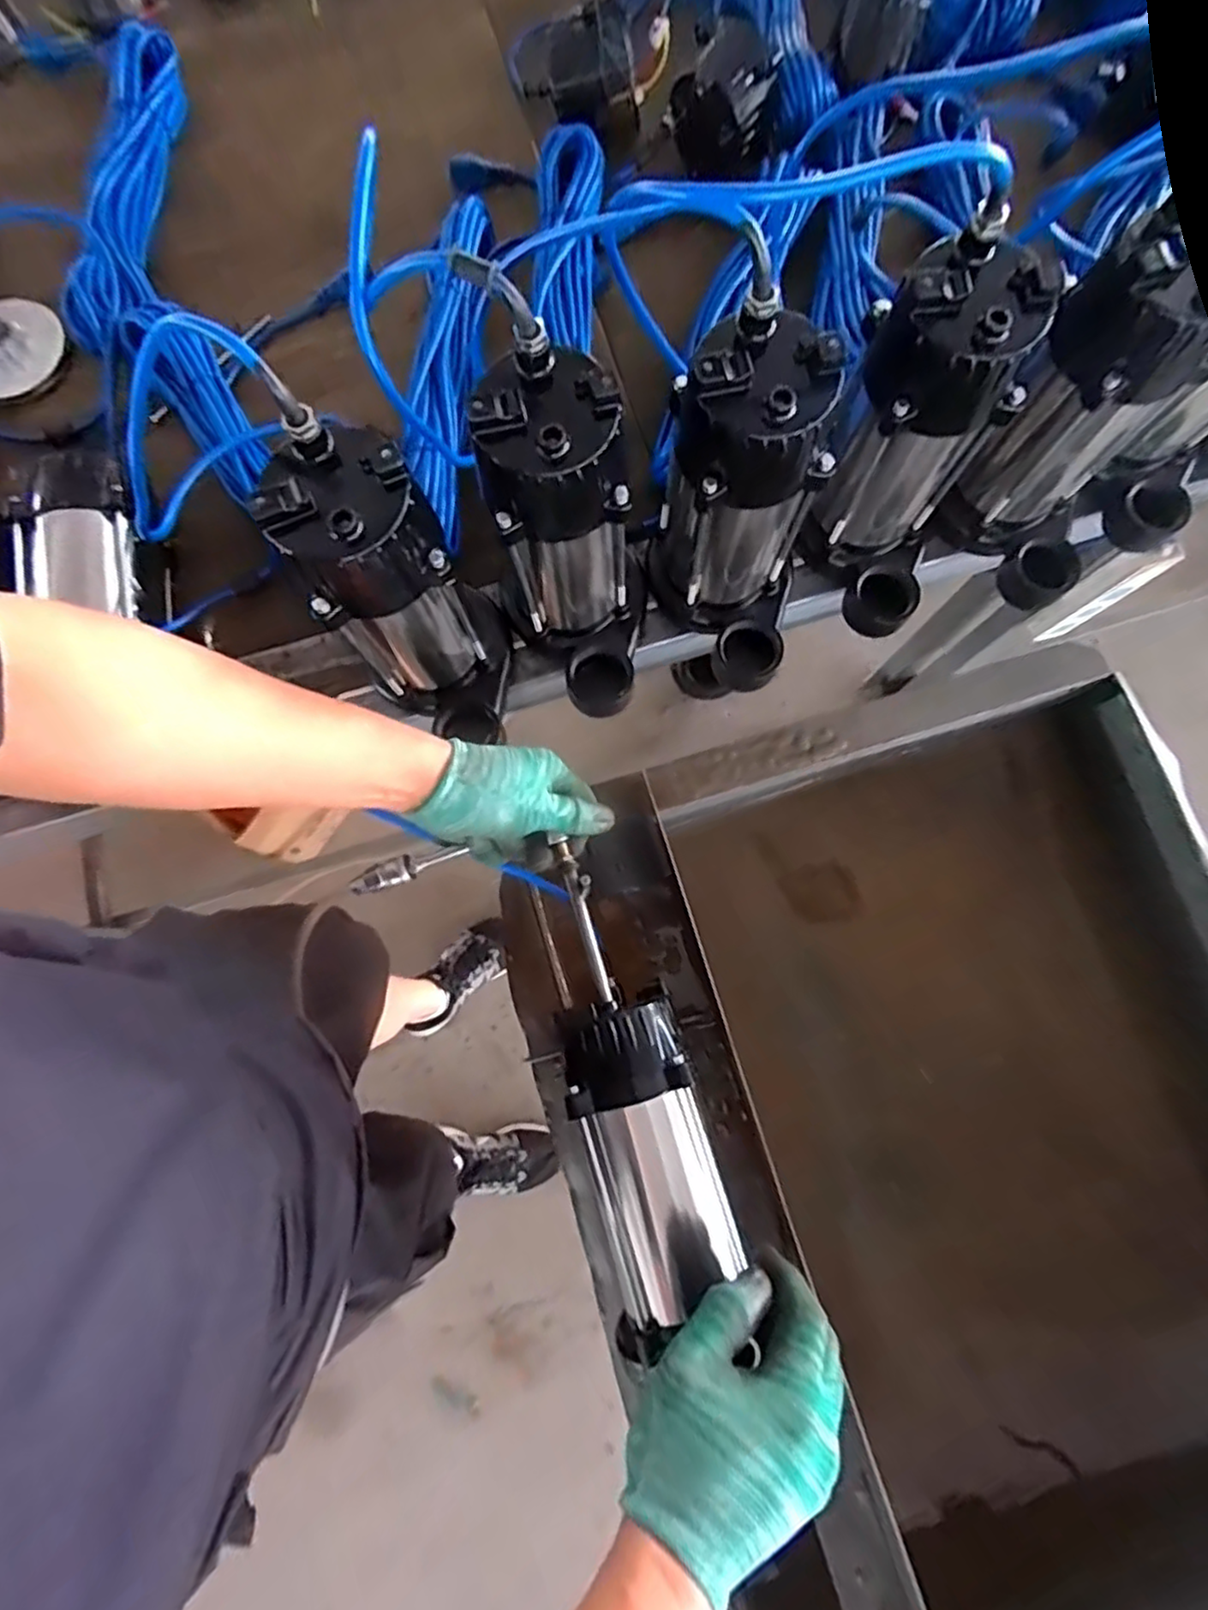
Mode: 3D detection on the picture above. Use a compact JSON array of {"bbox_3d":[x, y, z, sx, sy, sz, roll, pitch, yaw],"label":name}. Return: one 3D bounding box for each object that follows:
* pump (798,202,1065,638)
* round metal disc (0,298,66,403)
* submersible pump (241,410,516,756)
[{"bbox_3d":[0.229,-0.243,0.495,0.098,0.226,0.131,-43,81,-7],"label":"pump"},{"bbox_3d":[-0.593,-0.453,0.672,0.107,0.030,0.107,0,79,1],"label":"round metal disc"},{"bbox_3d":[-0.132,-0.129,0.477,0.108,0.236,0.124,-18,79,-3],"label":"submersible pump"}]

